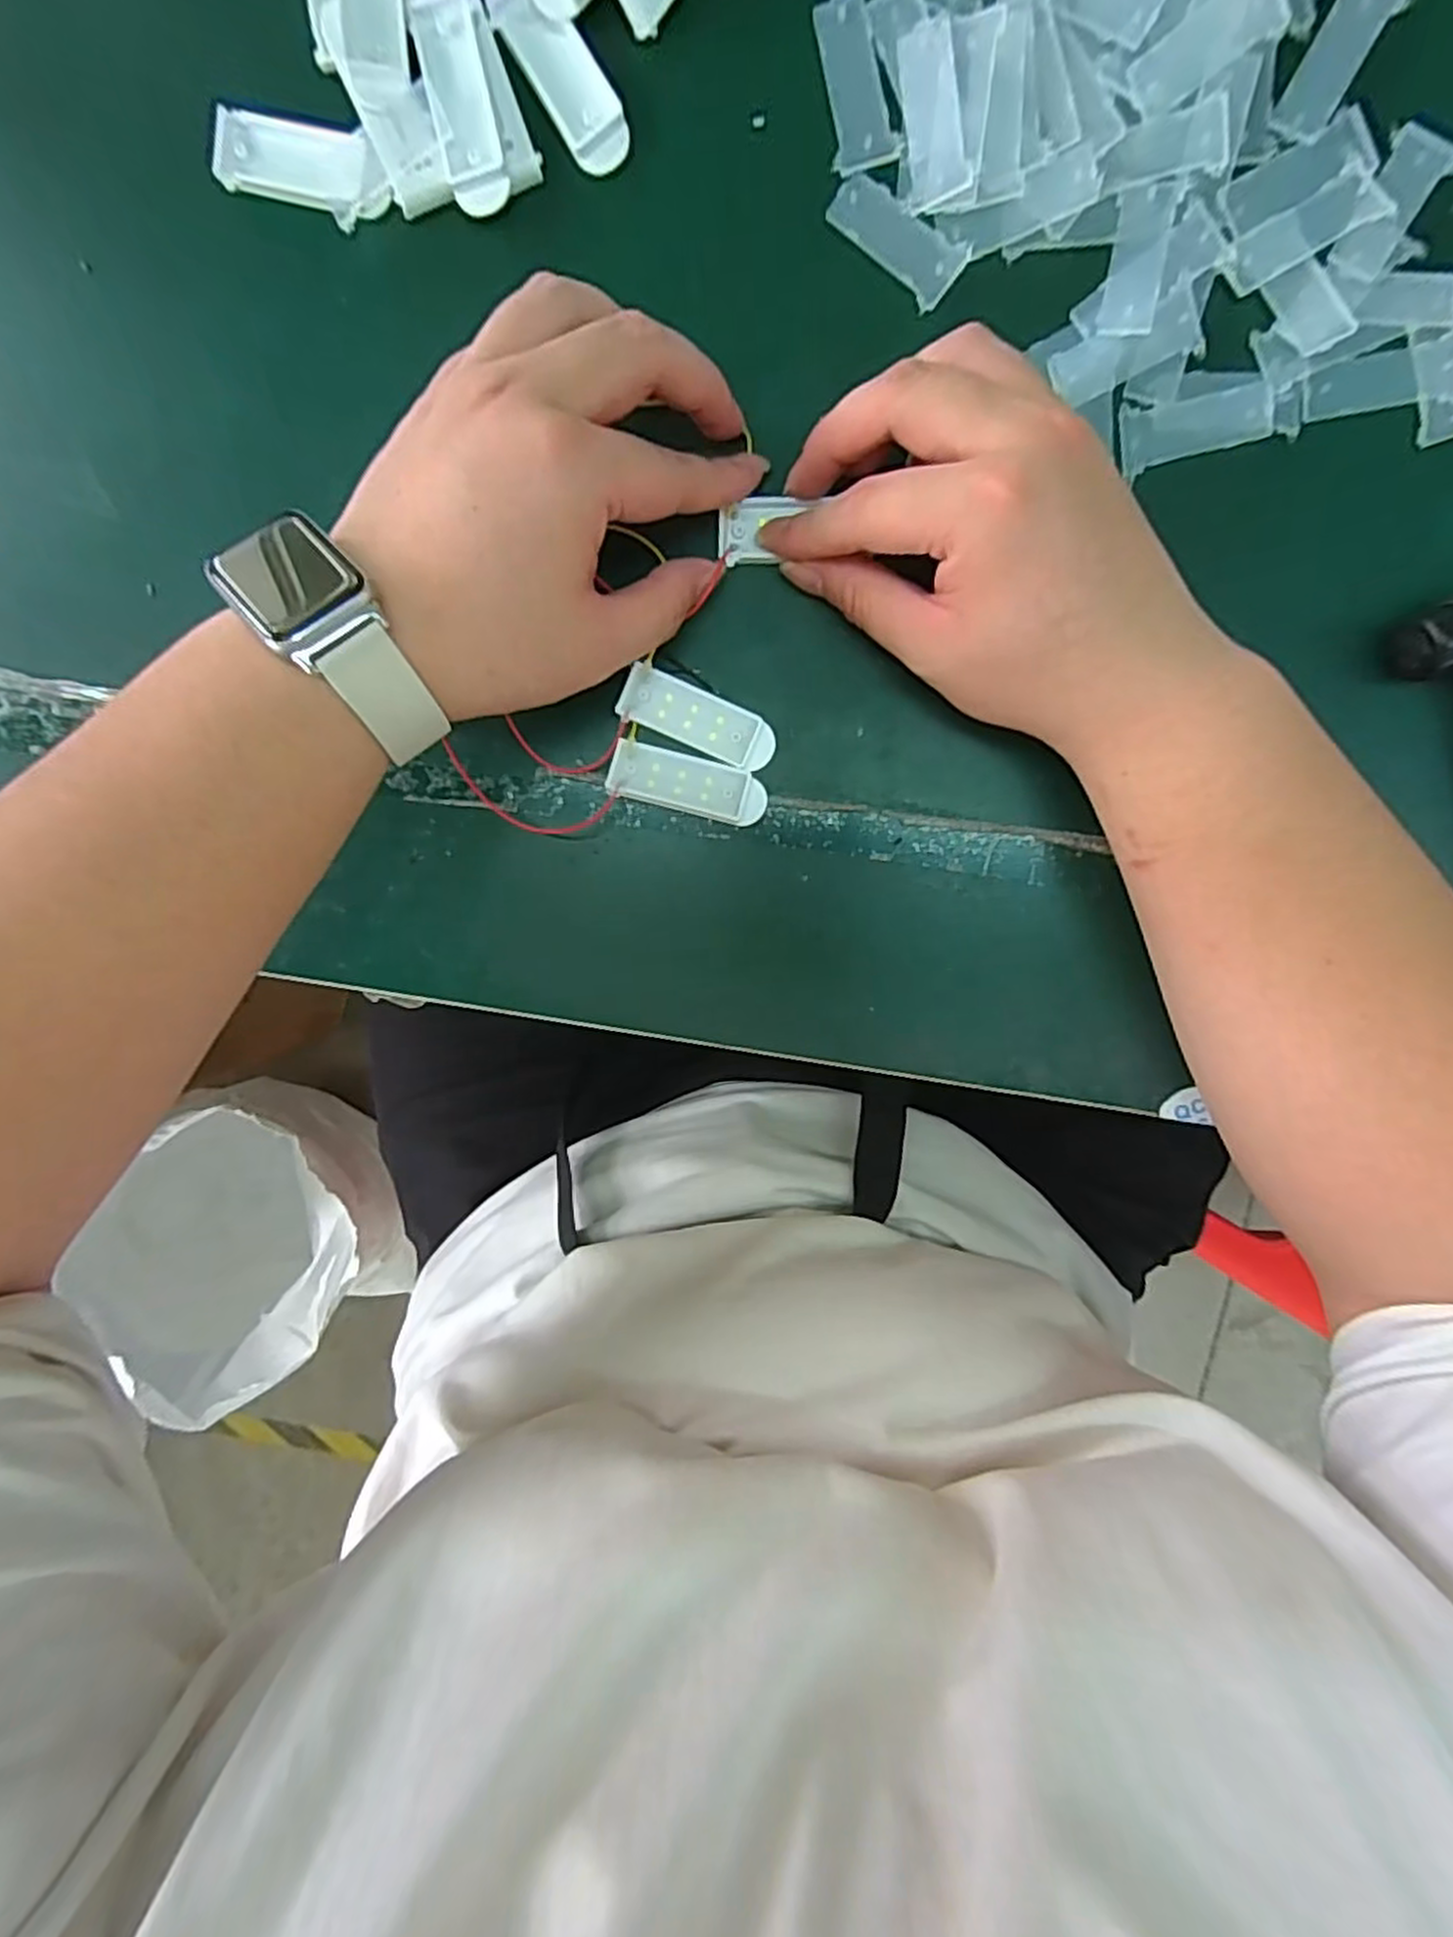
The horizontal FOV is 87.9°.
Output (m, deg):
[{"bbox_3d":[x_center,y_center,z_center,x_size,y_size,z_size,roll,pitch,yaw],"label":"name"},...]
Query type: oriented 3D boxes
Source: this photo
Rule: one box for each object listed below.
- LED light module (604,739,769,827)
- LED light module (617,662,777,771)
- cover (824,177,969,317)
[{"bbox_3d":[-0.014,-0.068,0.281,0.058,0.009,0.020,15,100,0],"label":"LED light module"},{"bbox_3d":[-0.010,-0.092,0.278,0.058,0.006,0.020,23,100,-1],"label":"LED light module"},{"bbox_3d":[0.057,-0.244,0.250,0.047,0.004,0.020,40,99,-4],"label":"cover"}]

